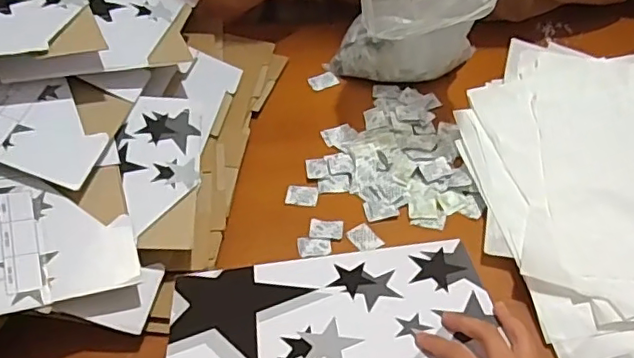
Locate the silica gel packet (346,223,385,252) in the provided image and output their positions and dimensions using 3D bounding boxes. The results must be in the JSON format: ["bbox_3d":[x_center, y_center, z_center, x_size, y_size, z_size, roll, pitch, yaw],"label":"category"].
[{"bbox_3d":[0.057,0.070,0.681,0.028,0.004,0.039,-30,56,-21],"label":"silica gel packet"}]

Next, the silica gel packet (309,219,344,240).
[{"bbox_3d":[0.011,0.060,0.690,0.040,0.004,0.028,3,51,5],"label":"silica gel packet"}]

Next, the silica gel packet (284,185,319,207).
[{"bbox_3d":[-0.019,0.021,0.728,0.040,0.005,0.028,4,51,6],"label":"silica gel packet"}]

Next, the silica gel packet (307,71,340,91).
[{"bbox_3d":[0.010,-0.147,0.858,0.042,0.005,0.034,-21,54,-15],"label":"silica gel packet"}]

